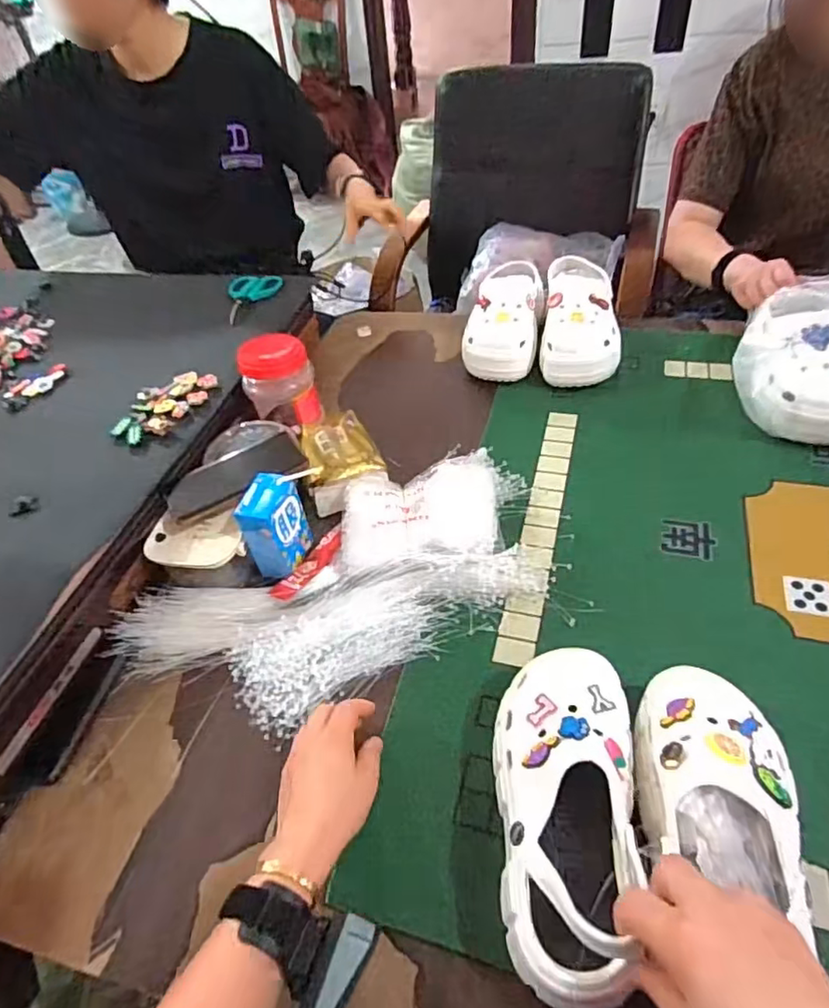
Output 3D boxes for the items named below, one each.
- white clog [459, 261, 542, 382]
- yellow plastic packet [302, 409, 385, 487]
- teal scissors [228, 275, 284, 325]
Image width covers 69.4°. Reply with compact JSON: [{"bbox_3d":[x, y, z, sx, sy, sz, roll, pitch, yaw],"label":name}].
[{"bbox_3d":[0.142,-0.283,0.938,0.113,0.108,0.206,5,47,11],"label":"white clog"},{"bbox_3d":[-0.096,-0.074,0.769,0.090,0.026,0.112,-16,46,-9],"label":"yellow plastic packet"},{"bbox_3d":[-0.254,-0.331,0.954,0.082,0.020,0.132,-9,46,-3],"label":"teal scissors"}]

